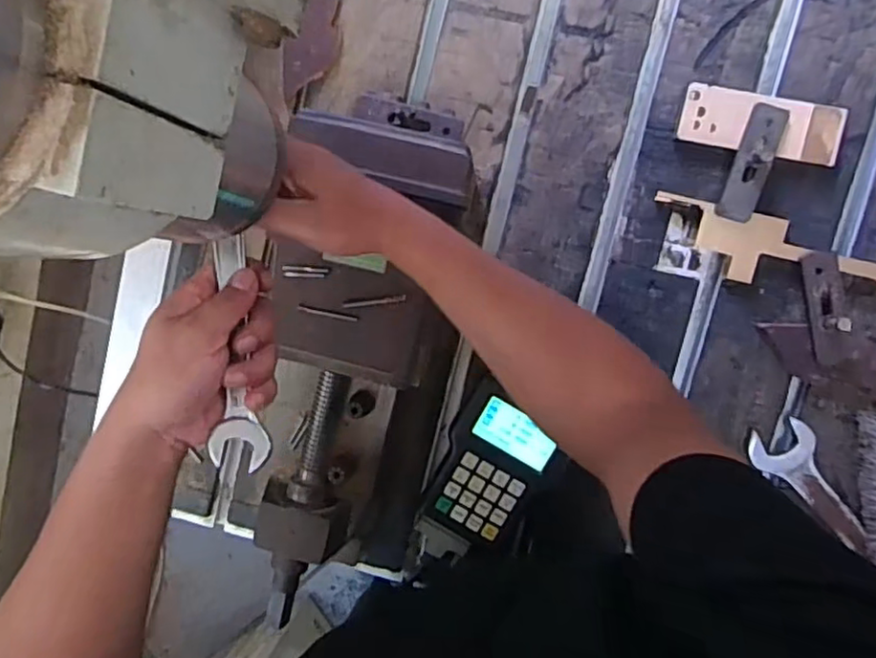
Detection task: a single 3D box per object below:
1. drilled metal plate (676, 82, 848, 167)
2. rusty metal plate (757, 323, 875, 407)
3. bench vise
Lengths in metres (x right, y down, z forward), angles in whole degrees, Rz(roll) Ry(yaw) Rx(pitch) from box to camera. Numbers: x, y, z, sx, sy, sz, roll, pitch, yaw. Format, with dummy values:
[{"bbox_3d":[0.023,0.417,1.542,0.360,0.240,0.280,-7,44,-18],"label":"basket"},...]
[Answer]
[{"bbox_3d":[0.277,-0.175,0.550,0.131,0.018,0.047,13,97,5],"label":"drilled metal plate"},{"bbox_3d":[0.343,0.031,0.561,0.119,0.014,0.054,15,97,5],"label":"rusty metal plate"},{"bbox_3d":[-0.064,0.023,0.554,0.142,0.116,0.426,9,96,5],"label":"bench vise"}]

